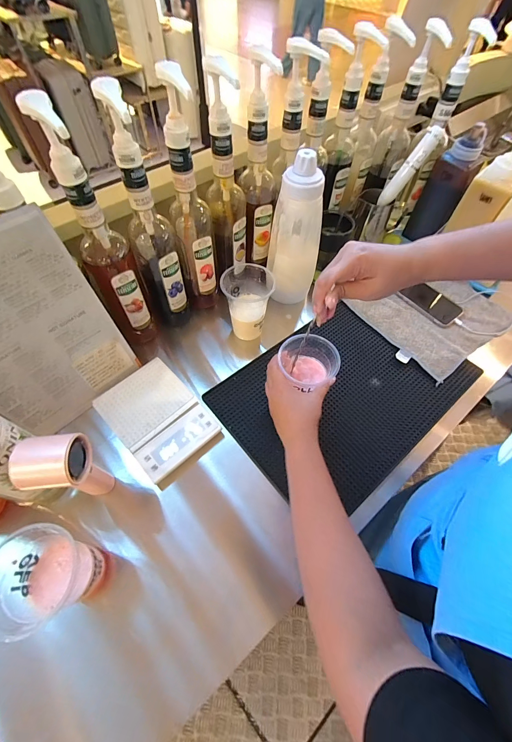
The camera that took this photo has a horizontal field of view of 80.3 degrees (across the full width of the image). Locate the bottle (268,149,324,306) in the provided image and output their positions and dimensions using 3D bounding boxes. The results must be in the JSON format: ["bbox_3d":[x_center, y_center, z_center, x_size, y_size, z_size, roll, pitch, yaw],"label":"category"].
[{"bbox_3d":[0.078,-0.254,0.573,0.092,0.260,0.084,2,58,-1],"label":"bottle"}]

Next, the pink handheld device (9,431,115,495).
[{"bbox_3d":[-0.239,0.131,0.394,0.071,0.146,0.059,-3,59,-4],"label":"pink handheld device"}]

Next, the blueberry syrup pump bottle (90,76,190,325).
[{"bbox_3d":[-0.160,-0.207,0.478,0.068,0.362,0.064,-16,60,-11],"label":"blueberry syrup pump bottle"}]

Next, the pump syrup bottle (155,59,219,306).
[{"bbox_3d":[-0.106,-0.250,0.503,0.068,0.362,0.072,-11,59,-9],"label":"pump syrup bottle"}]

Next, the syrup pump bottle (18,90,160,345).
[{"bbox_3d":[-0.218,-0.169,0.452,0.070,0.364,0.065,-25,62,-16],"label":"syrup pump bottle"}]

